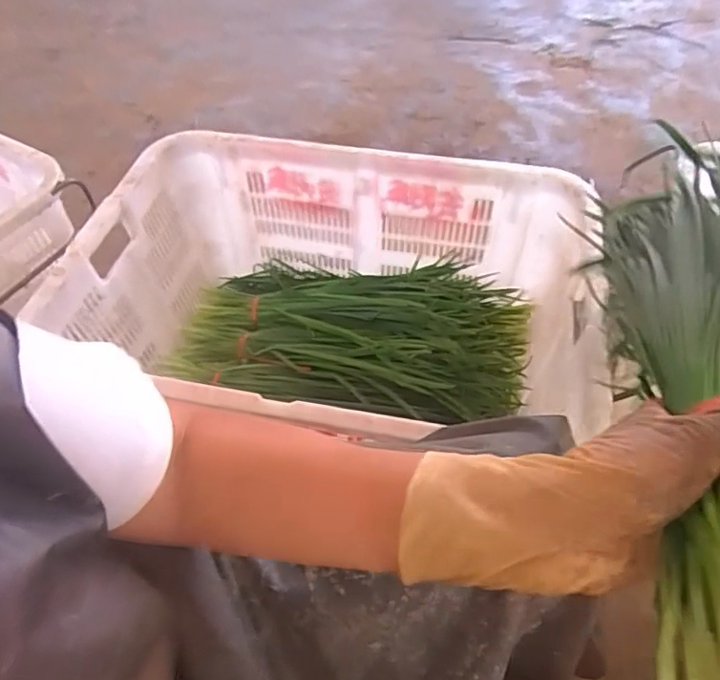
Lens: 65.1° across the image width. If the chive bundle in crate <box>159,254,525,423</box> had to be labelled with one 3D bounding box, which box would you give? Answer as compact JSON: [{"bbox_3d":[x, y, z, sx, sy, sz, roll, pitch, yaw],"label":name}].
[{"bbox_3d":[-0.018,-0.030,0.961,0.582,0.115,0.252,7,53,7],"label":"chive bundle in crate"}]

